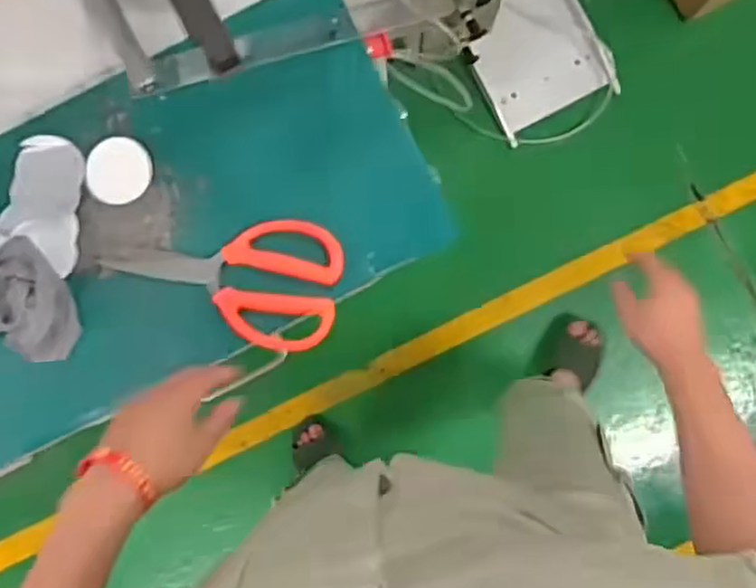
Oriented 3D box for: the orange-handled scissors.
[{"bbox_3d":[-0.141,-0.019,0.643,0.211,0.020,0.115,11,88,3],"label":"orange-handled scissors"}]

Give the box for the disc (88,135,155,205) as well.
[{"bbox_3d":[-0.242,-0.116,0.651,0.059,0.006,0.062,0,88,3],"label":"disc"}]

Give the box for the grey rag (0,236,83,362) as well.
[{"bbox_3d":[-0.362,0.001,0.635,0.168,0.038,0.106,7,88,3],"label":"grey rag"}]

